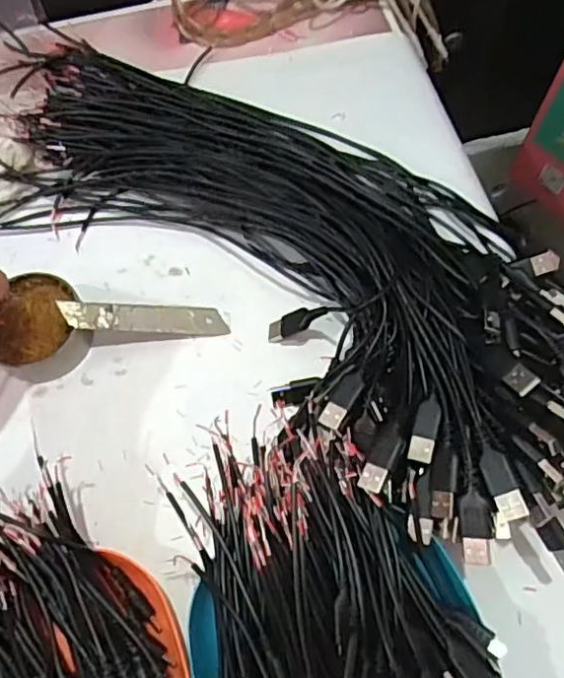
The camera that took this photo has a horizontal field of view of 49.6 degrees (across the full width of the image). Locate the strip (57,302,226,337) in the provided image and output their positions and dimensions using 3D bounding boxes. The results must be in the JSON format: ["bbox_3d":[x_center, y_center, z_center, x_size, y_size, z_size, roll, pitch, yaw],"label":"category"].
[{"bbox_3d":[-0.085,-0.013,0.386,0.101,0.005,0.018,3,76,-17],"label":"strip"}]

